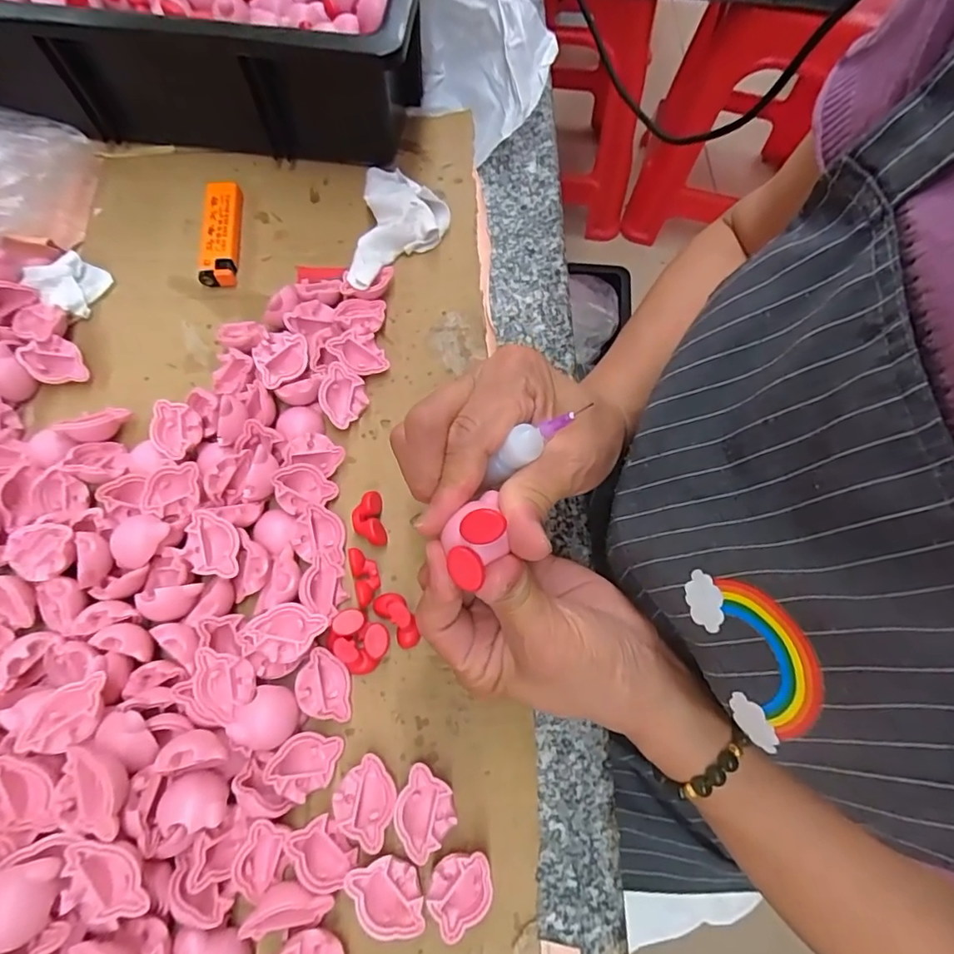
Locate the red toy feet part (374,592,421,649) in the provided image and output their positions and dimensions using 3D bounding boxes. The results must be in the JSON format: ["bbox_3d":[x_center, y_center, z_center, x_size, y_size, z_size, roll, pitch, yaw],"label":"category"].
[{"bbox_3d":[-0.042,0.076,0.284,0.015,0.010,0.031,-37,75,-14],"label":"red toy feet part"}]

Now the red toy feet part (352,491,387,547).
[{"bbox_3d":[-0.062,0.025,0.303,0.017,0.012,0.031,-10,70,-6],"label":"red toy feet part"}]

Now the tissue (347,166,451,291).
[{"bbox_3d":[-0.051,-0.166,0.363,0.058,0.023,0.106,5,70,0],"label":"tissue"}]

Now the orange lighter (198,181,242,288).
[{"bbox_3d":[-0.175,-0.166,0.363,0.025,0.017,0.076,-2,70,-3],"label":"orange lighter"}]

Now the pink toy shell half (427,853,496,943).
[{"bbox_3d":[-0.008,0.187,0.242,0.033,0.016,0.027,-41,76,-15],"label":"pink toy shell half"}]

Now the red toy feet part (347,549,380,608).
[{"bbox_3d":[-0.061,0.054,0.289,0.014,0.007,0.031,-13,71,-7],"label":"red toy feet part"}]

